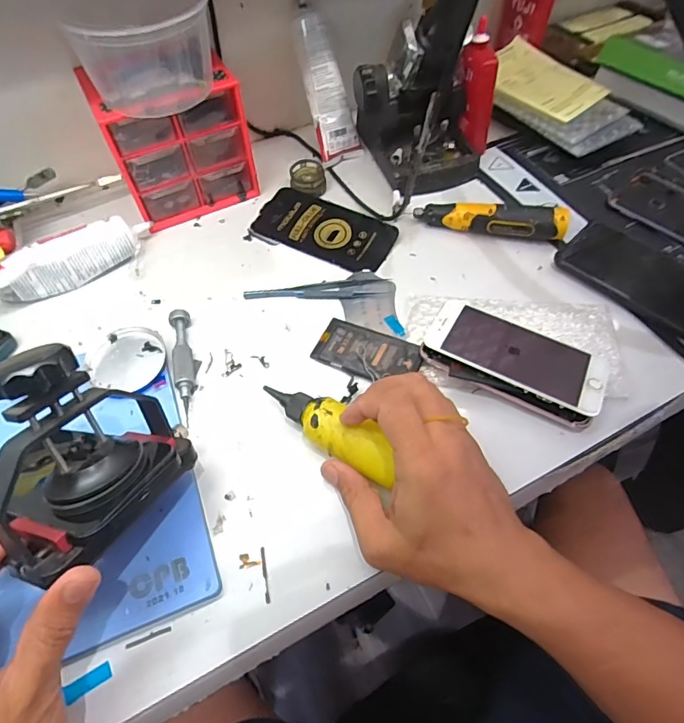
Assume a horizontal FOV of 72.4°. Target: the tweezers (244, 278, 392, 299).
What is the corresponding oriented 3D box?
[{"bbox_3d":[-0.023,-0.065,0.428,0.128,0.008,0.024,-4,56,-1],"label":"tweezers"}]

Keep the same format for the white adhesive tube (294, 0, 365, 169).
[{"bbox_3d":[-0.018,-0.299,0.502,0.049,0.159,0.028,-23,25,-13],"label":"white adhesive tube"}]

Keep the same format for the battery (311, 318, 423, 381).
[{"bbox_3d":[0.021,-0.007,0.387,0.085,0.009,0.045,20,59,14],"label":"battery"}]

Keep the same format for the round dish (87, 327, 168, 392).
[{"bbox_3d":[-0.175,0.001,0.385,0.061,0.015,0.058,-1,56,1],"label":"round dish"}]

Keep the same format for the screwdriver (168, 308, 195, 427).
[{"bbox_3d":[-0.129,0.001,0.384,0.016,0.015,0.101,-14,57,-7],"label":"screwdriver"}]

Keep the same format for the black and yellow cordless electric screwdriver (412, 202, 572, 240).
[{"bbox_3d":[0.145,-0.139,0.459,0.141,0.029,0.026,11,58,9],"label":"black and yellow cordless electric screwdriver"}]

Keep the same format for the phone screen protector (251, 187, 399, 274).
[{"bbox_3d":[-0.020,-0.136,0.476,0.145,0.008,0.070,27,61,18],"label":"phone screen protector"}]

